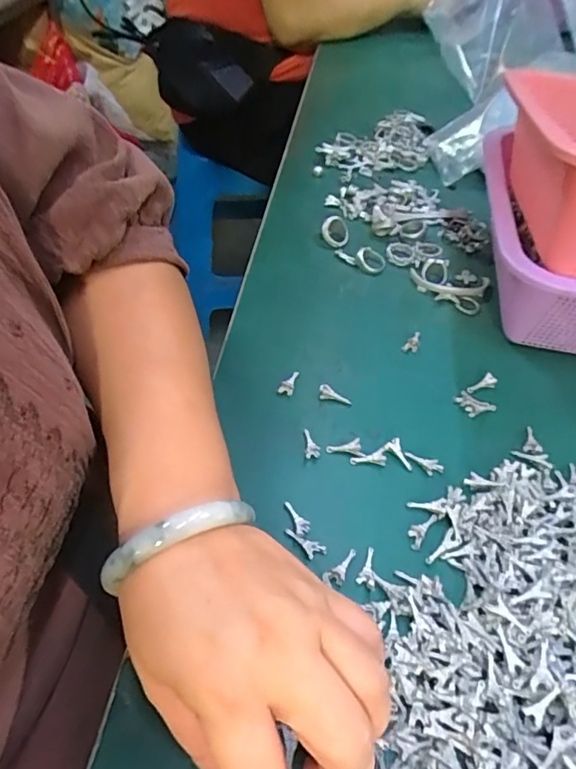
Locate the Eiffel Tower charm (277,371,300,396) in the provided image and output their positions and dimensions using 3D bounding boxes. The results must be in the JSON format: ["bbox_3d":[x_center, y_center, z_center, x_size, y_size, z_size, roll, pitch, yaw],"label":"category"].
[{"bbox_3d":[0.001,-0.002,0.339,0.009,0.008,0.022,15,51,8],"label":"Eiffel Tower charm"}]

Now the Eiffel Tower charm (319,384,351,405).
[{"bbox_3d":[0.031,0.007,0.334,0.022,0.009,0.007,11,50,5],"label":"Eiffel Tower charm"}]

